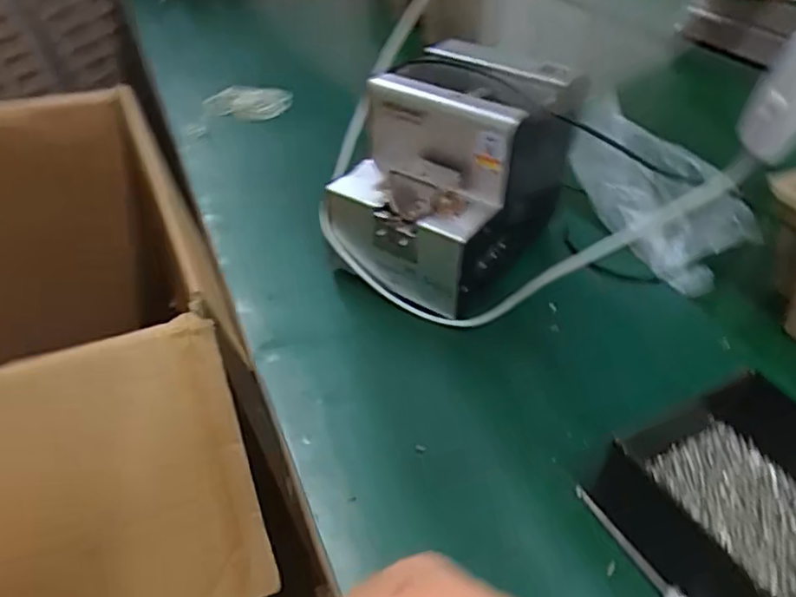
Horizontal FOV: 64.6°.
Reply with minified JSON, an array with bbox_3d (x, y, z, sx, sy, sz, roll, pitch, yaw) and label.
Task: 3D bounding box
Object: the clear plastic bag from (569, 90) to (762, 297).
[{"bbox_3d":[0.206,-0.084,0.521,0.166,0.091,0.046,46,47,-3],"label":"clear plastic bag"}]

